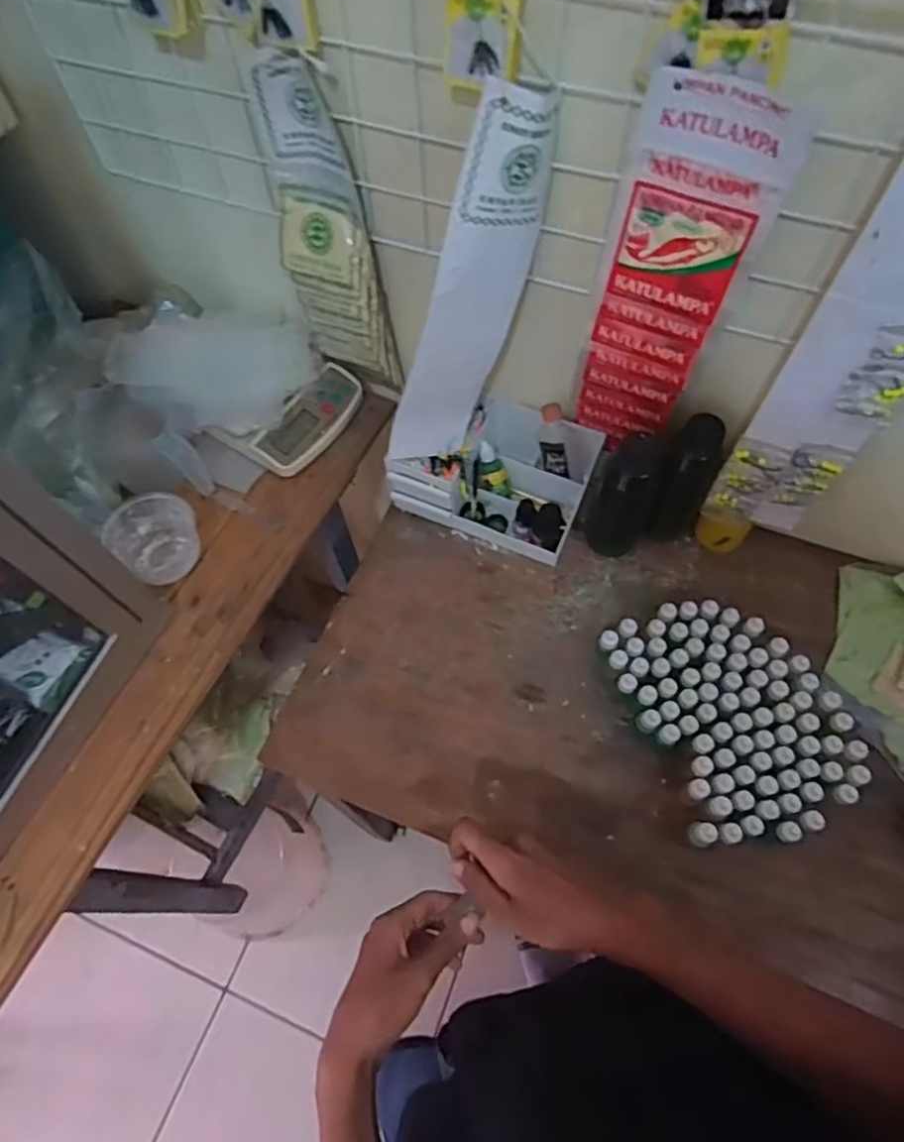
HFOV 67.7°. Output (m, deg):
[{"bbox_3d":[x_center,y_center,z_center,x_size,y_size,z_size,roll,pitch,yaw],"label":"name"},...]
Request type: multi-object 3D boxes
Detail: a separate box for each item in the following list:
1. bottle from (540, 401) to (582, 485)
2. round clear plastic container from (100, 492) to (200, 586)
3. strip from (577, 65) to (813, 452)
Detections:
[{"bbox_3d":[0.132,-0.154,0.825,0.041,0.101,0.034,-26,27,-11],"label":"bottle"},{"bbox_3d":[-0.327,-0.037,0.753,0.088,0.053,0.090,-1,63,1],"label":"round clear plastic container"},{"bbox_3d":[0.190,-0.244,0.610,0.116,0.361,0.030,21,65,12],"label":"strip"}]

